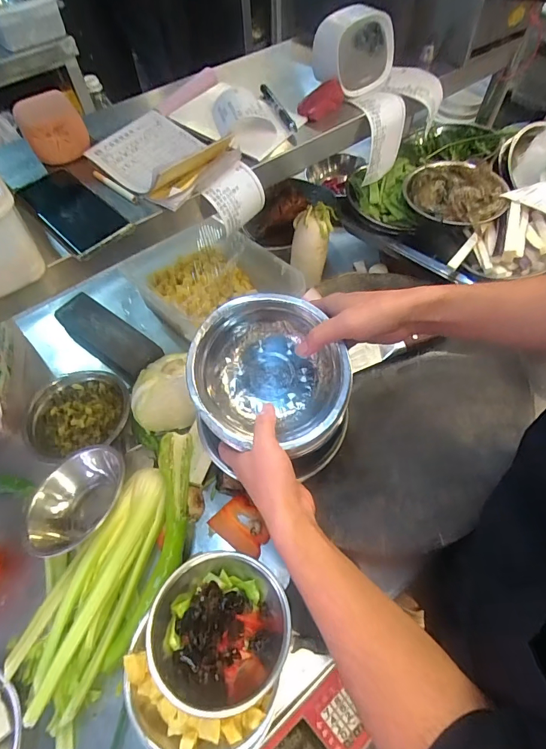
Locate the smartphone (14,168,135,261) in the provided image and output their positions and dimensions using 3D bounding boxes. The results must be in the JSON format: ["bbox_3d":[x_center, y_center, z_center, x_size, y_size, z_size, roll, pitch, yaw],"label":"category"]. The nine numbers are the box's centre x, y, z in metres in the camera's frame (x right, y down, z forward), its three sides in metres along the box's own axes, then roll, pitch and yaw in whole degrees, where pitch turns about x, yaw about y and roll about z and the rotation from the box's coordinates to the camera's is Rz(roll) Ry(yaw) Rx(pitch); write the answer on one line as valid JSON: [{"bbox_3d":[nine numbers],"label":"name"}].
[{"bbox_3d":[-0.241,-0.195,0.478,0.074,0.011,0.161,-41,66,-20],"label":"smartphone"}]

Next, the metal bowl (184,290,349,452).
[{"bbox_3d":[-0.005,-0.001,0.443,0.173,0.065,0.166,-1,82,2],"label":"metal bowl"}]

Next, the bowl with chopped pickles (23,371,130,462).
[{"bbox_3d":[-0.315,0.064,0.643,0.155,0.049,0.136,-26,61,-13],"label":"bowl with chopped pickles"}]

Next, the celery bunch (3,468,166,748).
[{"bbox_3d":[-0.228,0.262,0.503,0.119,0.051,0.305,14,60,10],"label":"celery bunch"}]

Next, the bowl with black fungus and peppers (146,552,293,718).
[{"bbox_3d":[-0.058,0.279,0.444,0.147,0.067,0.142,-1,59,1],"label":"bowl with black fungus and peppers"}]

